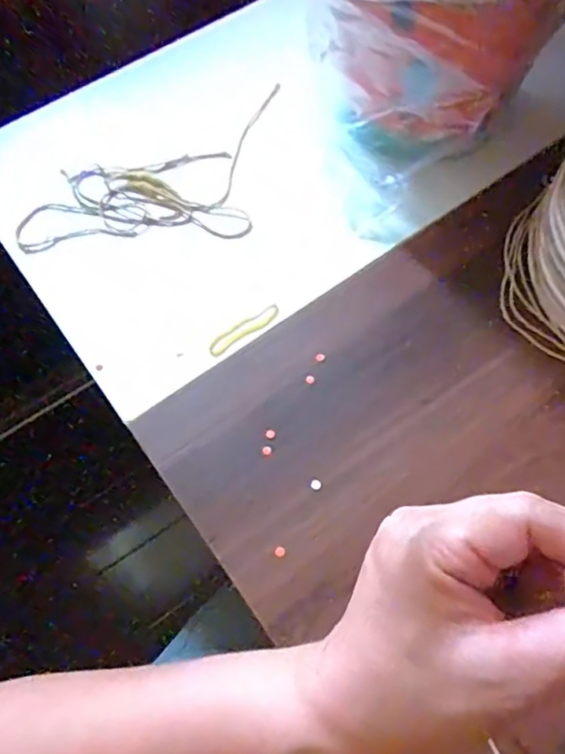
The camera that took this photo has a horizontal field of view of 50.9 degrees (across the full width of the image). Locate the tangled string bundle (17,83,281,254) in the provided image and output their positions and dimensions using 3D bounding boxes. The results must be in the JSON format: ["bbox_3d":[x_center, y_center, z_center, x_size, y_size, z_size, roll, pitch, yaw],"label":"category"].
[{"bbox_3d":[-0.098,-0.159,0.449,0.162,0.011,0.166,5,64,5],"label":"tangled string bundle"}]

